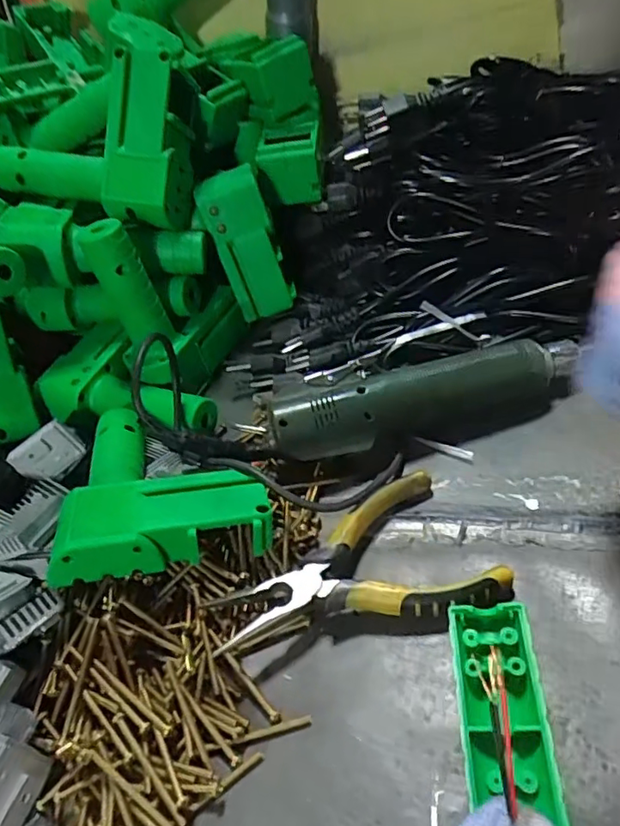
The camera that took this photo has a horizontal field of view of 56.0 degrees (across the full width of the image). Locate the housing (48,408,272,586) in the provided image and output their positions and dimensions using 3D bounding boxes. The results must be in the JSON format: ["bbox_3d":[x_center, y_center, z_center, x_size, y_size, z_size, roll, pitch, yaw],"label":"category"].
[{"bbox_3d":[-0.082,0.043,0.346,0.113,0.047,0.118,-9,44,-1],"label":"housing"}]

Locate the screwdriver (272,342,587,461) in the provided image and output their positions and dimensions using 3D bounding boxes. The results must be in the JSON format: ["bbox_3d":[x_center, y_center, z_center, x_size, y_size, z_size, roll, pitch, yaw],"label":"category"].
[{"bbox_3d":[0.078,-0.013,0.380,0.209,0.041,0.040,-18,41,-1],"label":"screwdriver"}]

